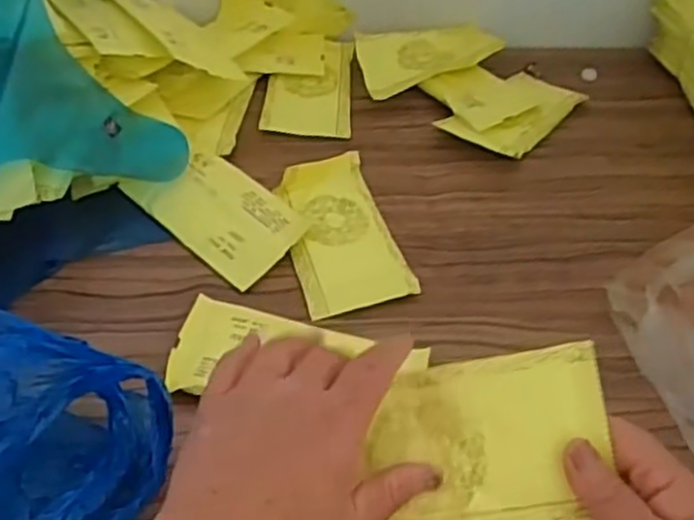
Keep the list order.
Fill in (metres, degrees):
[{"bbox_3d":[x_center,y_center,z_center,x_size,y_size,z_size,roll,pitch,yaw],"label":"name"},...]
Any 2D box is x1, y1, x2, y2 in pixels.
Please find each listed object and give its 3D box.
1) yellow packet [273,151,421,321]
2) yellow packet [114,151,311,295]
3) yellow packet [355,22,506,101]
[{"bbox_3d":[-0.008,-0.030,0.600,0.086,0.021,0.165,-11,48,-14],"label":"yellow packet"},{"bbox_3d":[-0.106,-0.043,0.611,0.149,0.012,0.085,36,54,27],"label":"yellow packet"},{"bbox_3d":[0.080,-0.216,0.766,0.164,0.031,0.083,-21,51,-22],"label":"yellow packet"}]

